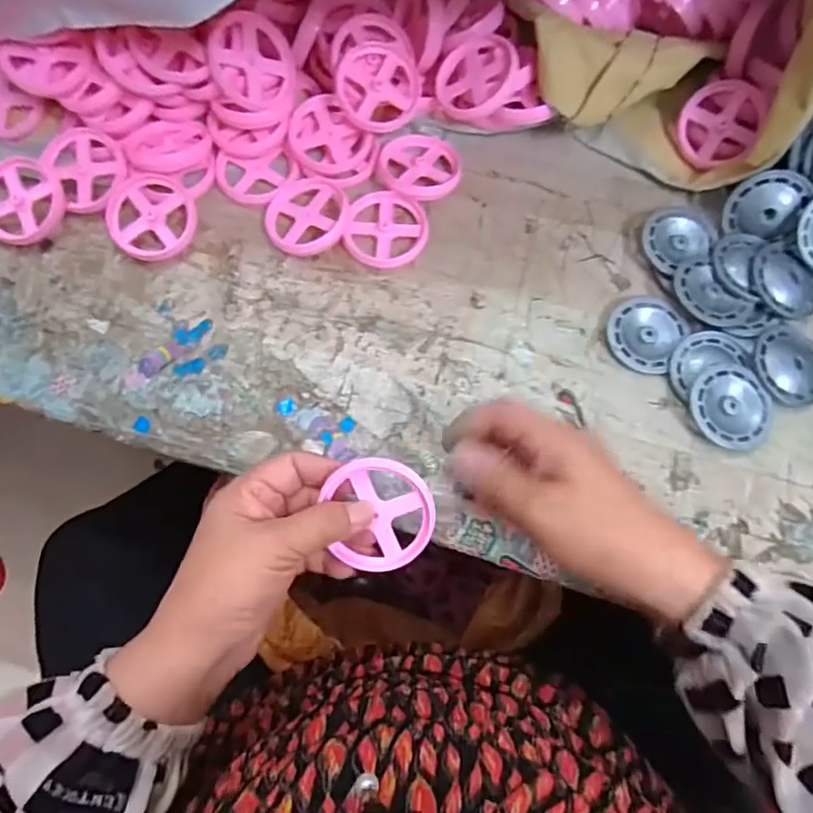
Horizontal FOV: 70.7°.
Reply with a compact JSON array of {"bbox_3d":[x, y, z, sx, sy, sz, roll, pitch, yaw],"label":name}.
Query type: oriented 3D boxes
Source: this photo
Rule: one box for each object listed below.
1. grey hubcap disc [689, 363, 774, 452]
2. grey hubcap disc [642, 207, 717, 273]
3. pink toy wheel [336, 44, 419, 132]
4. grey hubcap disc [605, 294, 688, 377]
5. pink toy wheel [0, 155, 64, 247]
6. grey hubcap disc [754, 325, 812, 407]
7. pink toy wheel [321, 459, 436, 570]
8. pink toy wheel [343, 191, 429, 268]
[{"bbox_3d":[0.215,0.001,0.379,0.055,0.012,0.054,0,70,0],"label":"grey hubcap disc"},{"bbox_3d":[0.201,-0.124,0.422,0.053,0.007,0.046,-20,79,-7],"label":"grey hubcap disc"},{"bbox_3d":[-0.022,-0.246,0.440,0.063,0.009,0.063,-1,94,-12],"label":"pink toy wheel"},{"bbox_3d":[0.168,-0.053,0.404,0.050,0.007,0.055,0,70,0],"label":"grey hubcap disc"},{"bbox_3d":[-0.292,-0.154,0.431,0.065,0.008,0.061,0,90,1],"label":"pink toy wheel"},{"bbox_3d":[0.261,-0.027,0.391,0.053,0.014,0.055,0,70,0],"label":"grey hubcap disc"},{"bbox_3d":[-0.014,0.060,0.317,0.056,0.008,0.063,-11,96,2],"label":"pink toy wheel"},{"bbox_3d":[-0.015,-0.134,0.434,0.060,0.012,0.060,0,70,0],"label":"pink toy wheel"}]

